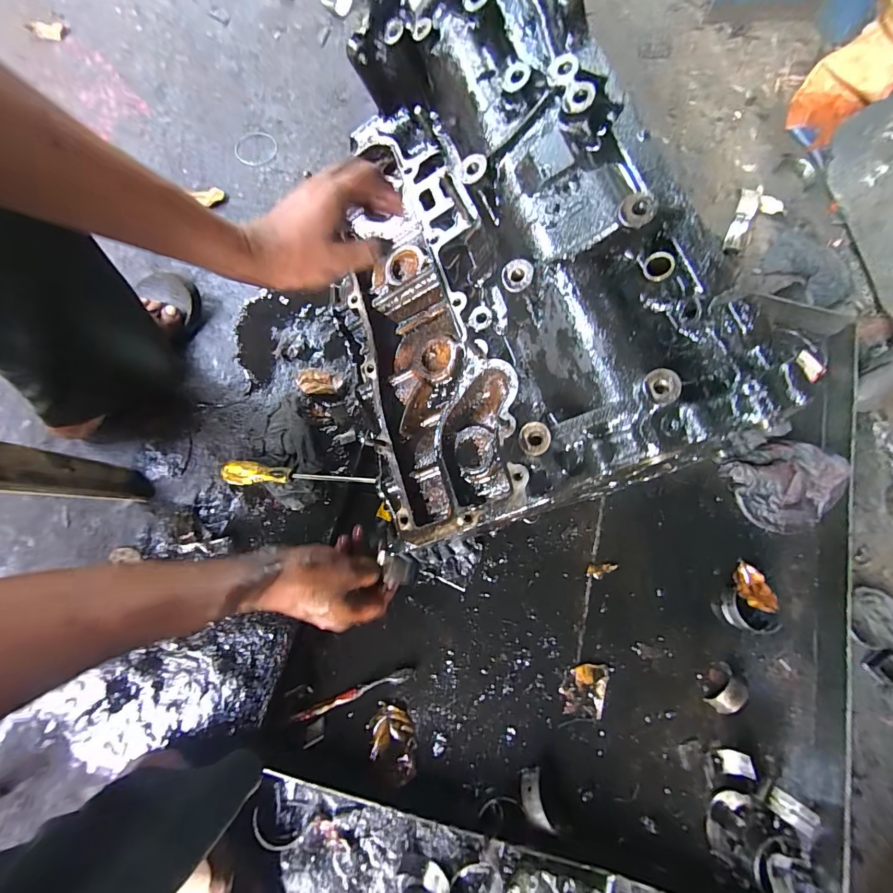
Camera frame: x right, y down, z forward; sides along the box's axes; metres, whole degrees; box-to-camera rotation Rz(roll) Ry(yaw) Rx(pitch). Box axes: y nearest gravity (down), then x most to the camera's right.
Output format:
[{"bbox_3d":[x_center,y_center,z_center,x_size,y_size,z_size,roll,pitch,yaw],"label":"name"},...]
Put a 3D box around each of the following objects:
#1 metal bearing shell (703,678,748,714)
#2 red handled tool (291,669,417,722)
[{"bbox_3d":[0.365,0.324,0.537,0.050,0.019,0.033,-38,78,-10],"label":"metal bearing shell"},{"bbox_3d":[-0.114,0.311,0.523,0.154,0.011,0.015,-17,76,-6],"label":"red handled tool"}]

